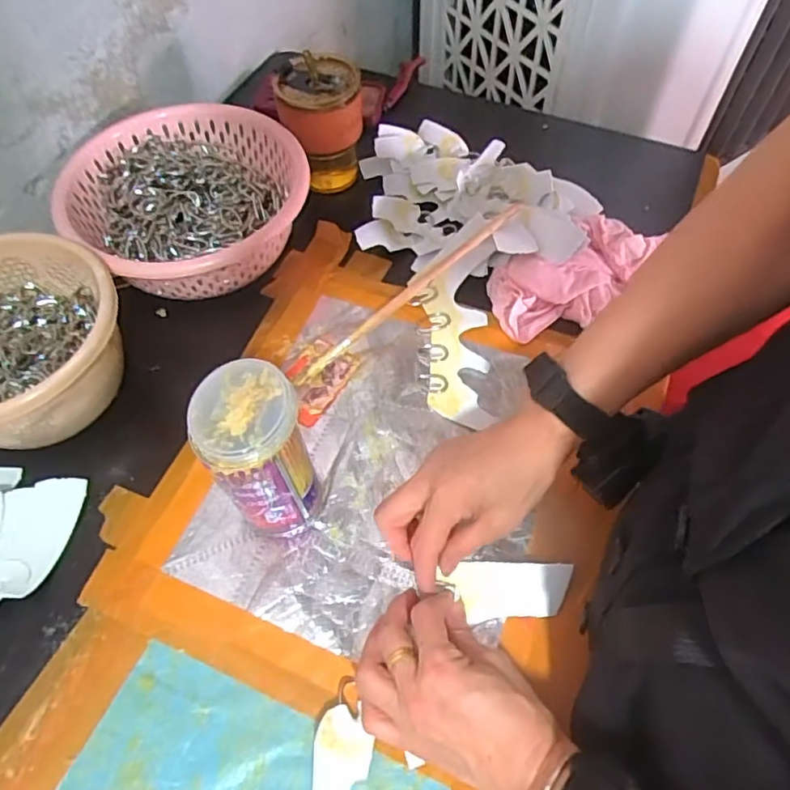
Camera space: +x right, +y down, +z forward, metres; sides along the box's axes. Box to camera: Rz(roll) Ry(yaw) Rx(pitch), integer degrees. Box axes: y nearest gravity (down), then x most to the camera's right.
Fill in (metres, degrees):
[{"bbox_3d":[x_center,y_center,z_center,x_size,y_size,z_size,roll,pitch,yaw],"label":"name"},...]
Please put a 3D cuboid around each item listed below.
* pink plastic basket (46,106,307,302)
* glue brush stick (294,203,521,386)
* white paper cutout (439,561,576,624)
[{"bbox_3d":[-0.197,-0.180,0.583,0.217,0.096,0.199,-1,58,1],"label":"pink plastic basket"},{"bbox_3d":[0.014,-0.096,0.547,0.267,0.012,0.013,-40,64,-8],"label":"glue brush stick"},{"bbox_3d":[0.080,0.137,0.417,0.087,0.006,0.038,-6,77,6],"label":"white paper cutout"}]

